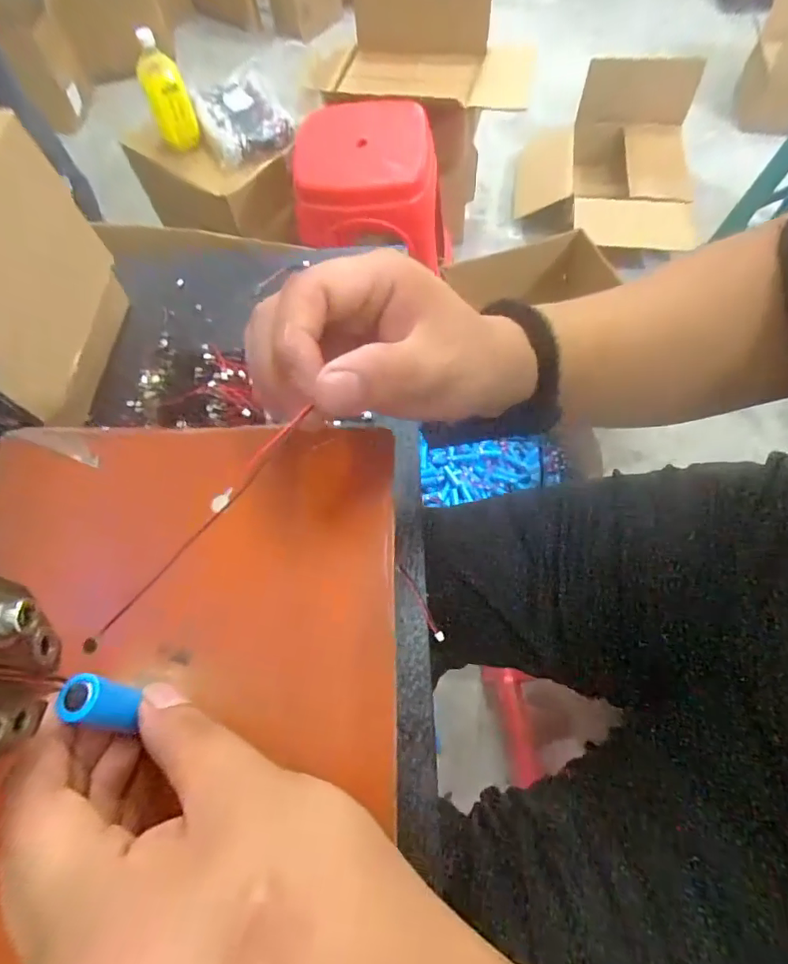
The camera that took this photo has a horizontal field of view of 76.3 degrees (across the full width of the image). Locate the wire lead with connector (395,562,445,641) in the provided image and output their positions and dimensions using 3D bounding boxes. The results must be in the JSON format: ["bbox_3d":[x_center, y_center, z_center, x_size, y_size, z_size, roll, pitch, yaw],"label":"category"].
[{"bbox_3d":[0.017,0.078,0.329,0.006,0.004,0.057,-27,67,-10],"label":"wire lead with connector"}]

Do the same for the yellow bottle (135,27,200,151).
[{"bbox_3d":[-0.447,-0.756,1.003,0.082,0.201,0.101,-21,66,-7],"label":"yellow bottle"}]

